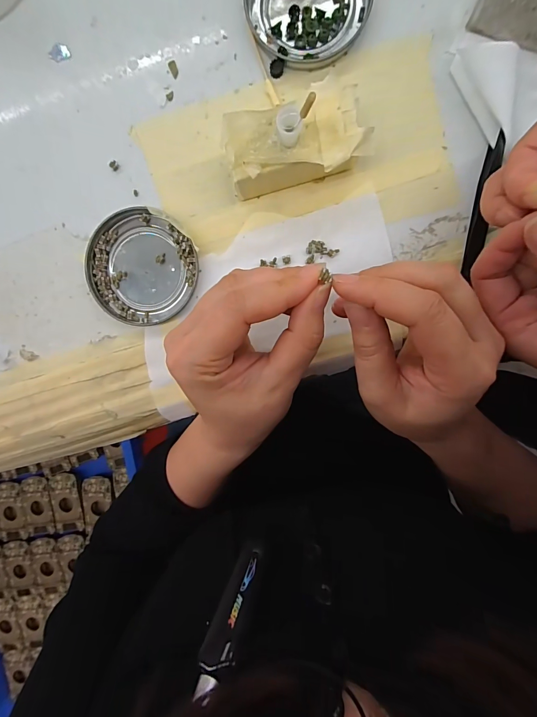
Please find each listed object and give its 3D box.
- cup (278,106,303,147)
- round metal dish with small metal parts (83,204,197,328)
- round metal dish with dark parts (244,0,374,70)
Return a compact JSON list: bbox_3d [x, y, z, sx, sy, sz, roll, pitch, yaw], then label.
[{"bbox_3d":[0.012,-0.130,0.190,0.013,0.020,0.012,0,95,4],"label":"cup"},{"bbox_3d":[-0.091,-0.065,0.243,0.078,0.009,0.078,0,95,5],"label":"round metal dish with small metal parts"},{"bbox_3d":[0.025,-0.232,0.217,0.076,0.009,0.081,0,95,5],"label":"round metal dish with dark parts"}]

